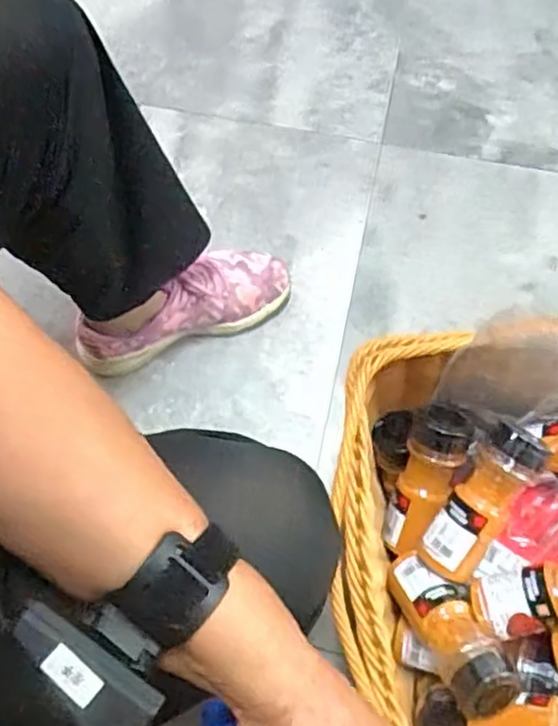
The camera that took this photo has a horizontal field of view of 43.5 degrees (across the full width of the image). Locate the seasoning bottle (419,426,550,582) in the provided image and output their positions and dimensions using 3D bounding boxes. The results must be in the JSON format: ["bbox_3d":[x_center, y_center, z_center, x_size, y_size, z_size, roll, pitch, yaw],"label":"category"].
[{"bbox_3d":[0.158,0.109,0.546,0.048,0.042,0.126,31,100,12],"label":"seasoning bottle"}]

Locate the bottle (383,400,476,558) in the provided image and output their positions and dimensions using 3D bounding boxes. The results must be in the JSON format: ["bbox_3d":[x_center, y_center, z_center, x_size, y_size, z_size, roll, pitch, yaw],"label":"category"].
[{"bbox_3d":[0.119,0.099,0.583,0.050,0.051,0.128,21,106,9],"label":"bottle"}]

